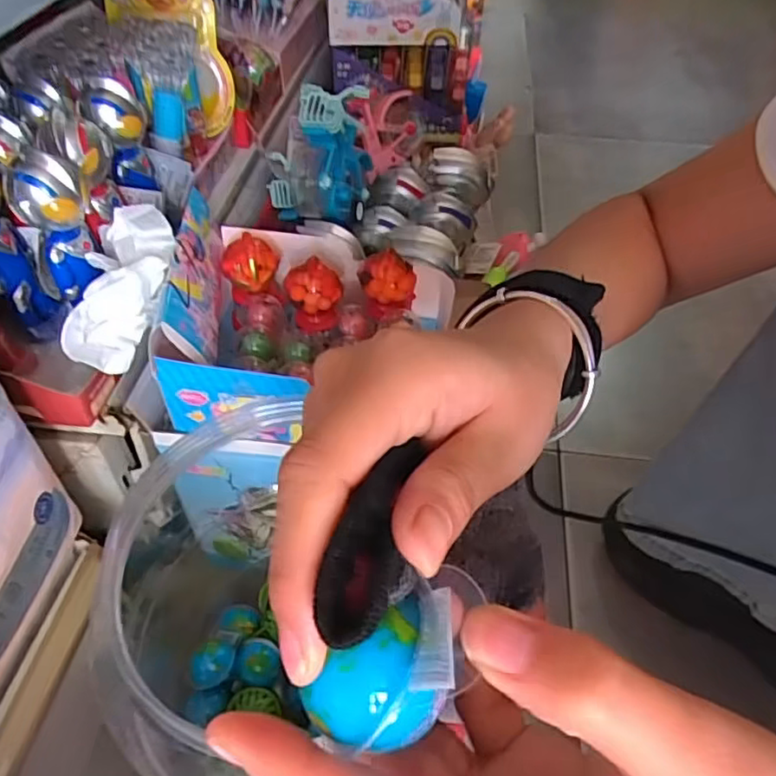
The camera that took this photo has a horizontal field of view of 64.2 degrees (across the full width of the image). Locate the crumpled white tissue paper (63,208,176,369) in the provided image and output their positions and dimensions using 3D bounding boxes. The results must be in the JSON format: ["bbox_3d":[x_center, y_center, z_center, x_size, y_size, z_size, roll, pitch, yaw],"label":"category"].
[{"bbox_3d":[-0.182,-0.072,0.416,0.055,0.048,0.121,11,76,9],"label":"crumpled white tissue paper"}]

